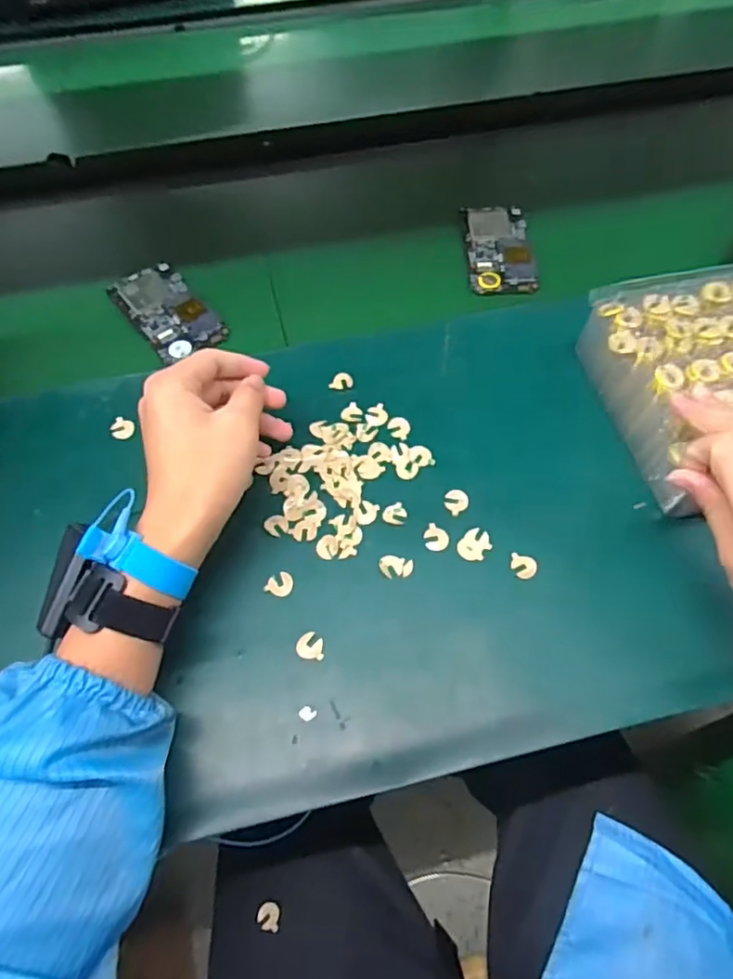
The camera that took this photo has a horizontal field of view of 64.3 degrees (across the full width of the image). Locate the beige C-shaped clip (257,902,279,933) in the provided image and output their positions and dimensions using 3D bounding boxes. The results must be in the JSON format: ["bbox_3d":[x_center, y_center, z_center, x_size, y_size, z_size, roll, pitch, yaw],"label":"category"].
[{"bbox_3d":[-0.080,0.348,0.475,0.018,0.004,0.019,4,45,-4],"label":"beige C-shaped clip"}]

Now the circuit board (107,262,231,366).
[{"bbox_3d":[-0.189,-0.169,0.554,0.065,0.008,0.127,-34,68,-20],"label":"circuit board"}]

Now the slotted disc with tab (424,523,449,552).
[{"bbox_3d":[0.051,0.036,0.431,0.019,0.004,0.019,0,60,0],"label":"slotted disc with tab"}]

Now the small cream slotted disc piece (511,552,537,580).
[{"bbox_3d":[0.113,0.055,0.417,0.018,0.004,0.019,-1,60,2],"label":"small cream slotted disc piece"}]

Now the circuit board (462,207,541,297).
[{"bbox_3d":[0.134,-0.243,0.587,0.063,0.009,0.121,-1,60,0],"label":"circuit board"}]

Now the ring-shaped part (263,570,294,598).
[{"bbox_3d":[-0.061,0.067,0.415,0.018,0.005,0.019,19,63,13],"label":"ring-shaped part"}]

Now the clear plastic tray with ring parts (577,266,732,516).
[{"bbox_3d":[0.266,-0.085,0.450,0.159,0.068,0.190,-12,60,-5],"label":"clear plastic tray with ring parts"}]

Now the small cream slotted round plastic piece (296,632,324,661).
[{"bbox_3d":[-0.038,0.106,0.396,0.019,0.005,0.018,0,60,0],"label":"small cream slotted round plastic piece"}]

